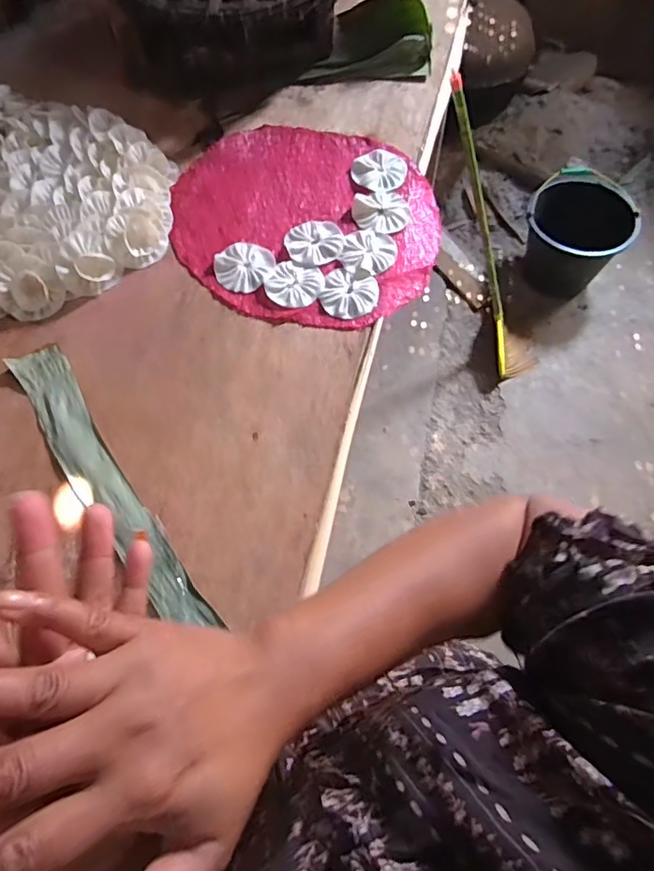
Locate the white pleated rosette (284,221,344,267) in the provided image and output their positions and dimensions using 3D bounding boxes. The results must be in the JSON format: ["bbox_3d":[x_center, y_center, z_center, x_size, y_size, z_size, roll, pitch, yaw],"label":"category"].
[{"bbox_3d":[-0.016,-0.254,0.714,0.074,0.005,0.073,1,68,-1],"label":"white pleated rosette"}]

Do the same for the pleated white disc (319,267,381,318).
[{"bbox_3d":[0.027,-0.177,0.679,0.070,0.004,0.068,21,69,7],"label":"pleated white disc"}]

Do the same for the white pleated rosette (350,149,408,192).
[{"bbox_3d":[0.075,-0.371,0.759,0.075,0.006,0.072,1,68,-1],"label":"white pleated rosette"}]

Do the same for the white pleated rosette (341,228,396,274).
[{"bbox_3d":[0.055,-0.241,0.706,0.068,0.005,0.074,1,68,-1],"label":"white pleated rosette"}]

